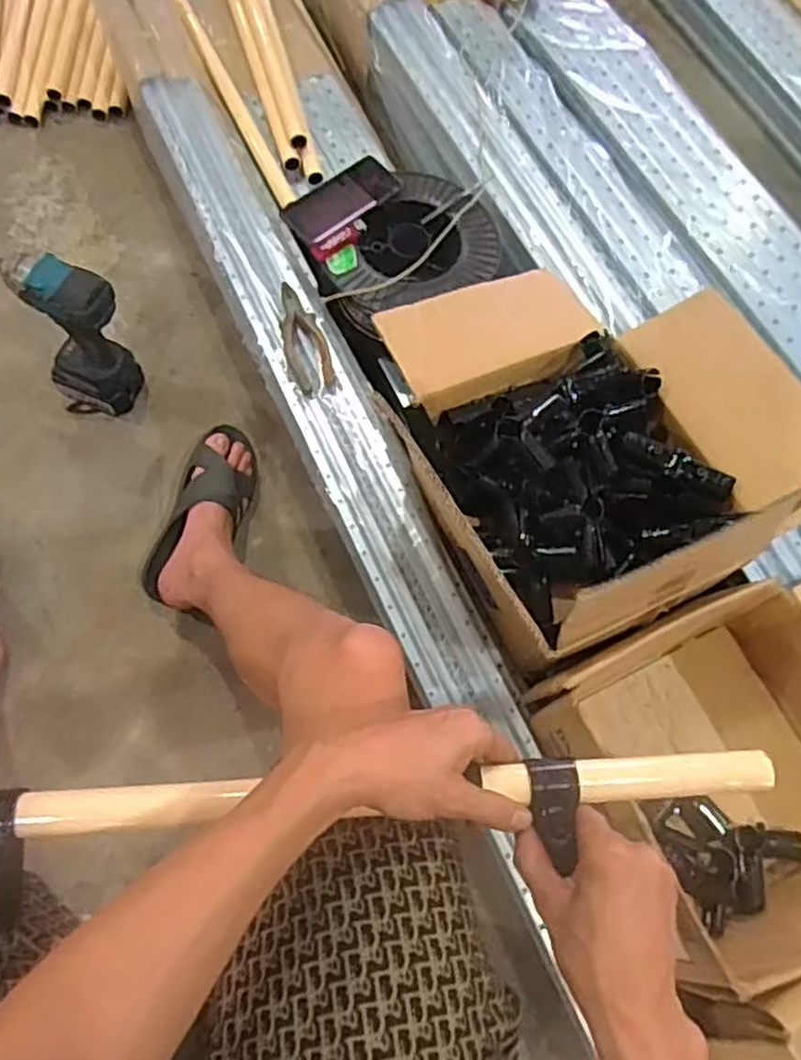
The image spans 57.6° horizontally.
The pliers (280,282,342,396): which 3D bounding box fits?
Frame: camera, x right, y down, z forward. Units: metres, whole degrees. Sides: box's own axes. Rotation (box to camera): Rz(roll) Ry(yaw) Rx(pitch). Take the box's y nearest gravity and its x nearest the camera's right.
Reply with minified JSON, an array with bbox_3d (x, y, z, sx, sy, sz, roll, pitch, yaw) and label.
[{"bbox_3d":[-0.127,-0.247,0.943,0.057,0.017,0.162,-15,71,-10],"label":"pliers"}]

